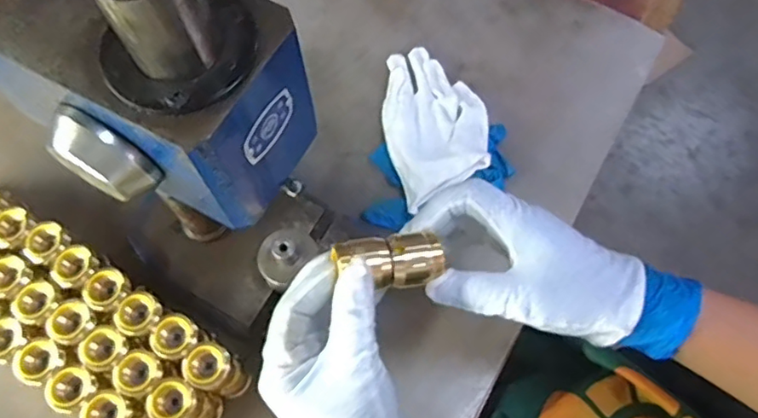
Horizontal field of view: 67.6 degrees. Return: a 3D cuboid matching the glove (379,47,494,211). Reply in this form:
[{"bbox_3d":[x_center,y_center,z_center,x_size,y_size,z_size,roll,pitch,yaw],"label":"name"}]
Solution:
[{"bbox_3d":[0.051,-0.089,0.536,0.095,0.031,0.166,-14,67,-6],"label":"glove"}]

